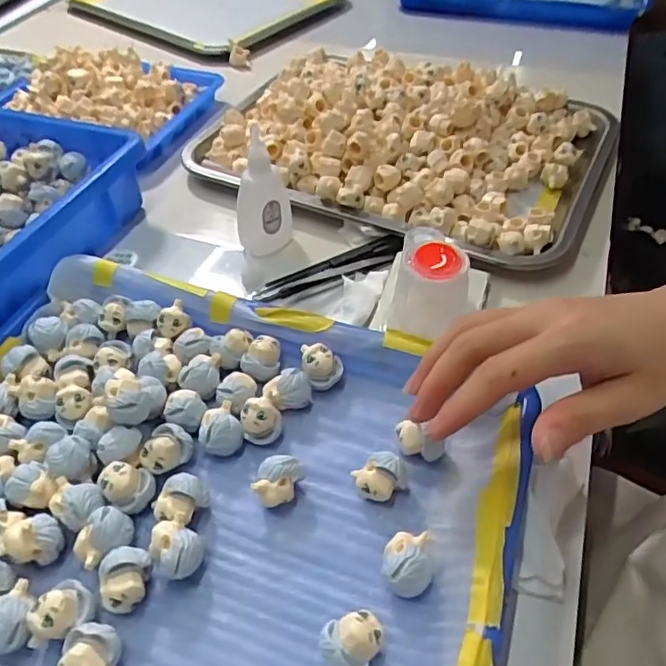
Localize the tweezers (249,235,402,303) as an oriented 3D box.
[{"bbox_3d":[-0.002,-0.049,0.437,0.118,0.012,0.025,-22,51,-16],"label":"tweezers"}]

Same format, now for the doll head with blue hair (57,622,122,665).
[{"bbox_3d":[-0.107,0.144,0.254,0.022,0.022,0.028,12,50,13],"label":"doll head with blue hair"}]

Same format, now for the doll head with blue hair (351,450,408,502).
[{"bbox_3d":[0.027,0.077,0.308,0.029,0.023,0.021,-15,50,-11],"label":"doll head with blue hair"}]

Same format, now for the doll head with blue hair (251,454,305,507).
[{"bbox_3d":[-0.029,0.080,0.308,0.022,0.020,0.026,21,53,19],"label":"doll head with blue hair"}]

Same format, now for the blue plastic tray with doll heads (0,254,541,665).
[{"bbox_3d":[-0.073,0.080,0.305,0.324,0.032,0.244,14,51,15],"label":"blue plastic tray with doll heads"}]

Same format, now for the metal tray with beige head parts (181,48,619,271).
[{"bbox_3d":[0.061,-0.190,0.532,0.352,0.058,0.253,20,52,19],"label":"metal tray with beige head parts"}]

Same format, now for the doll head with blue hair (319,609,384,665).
[{"bbox_3d":[0.010,0.138,0.255,0.030,0.022,0.024,-15,50,-11],"label":"doll head with blue hair"}]

